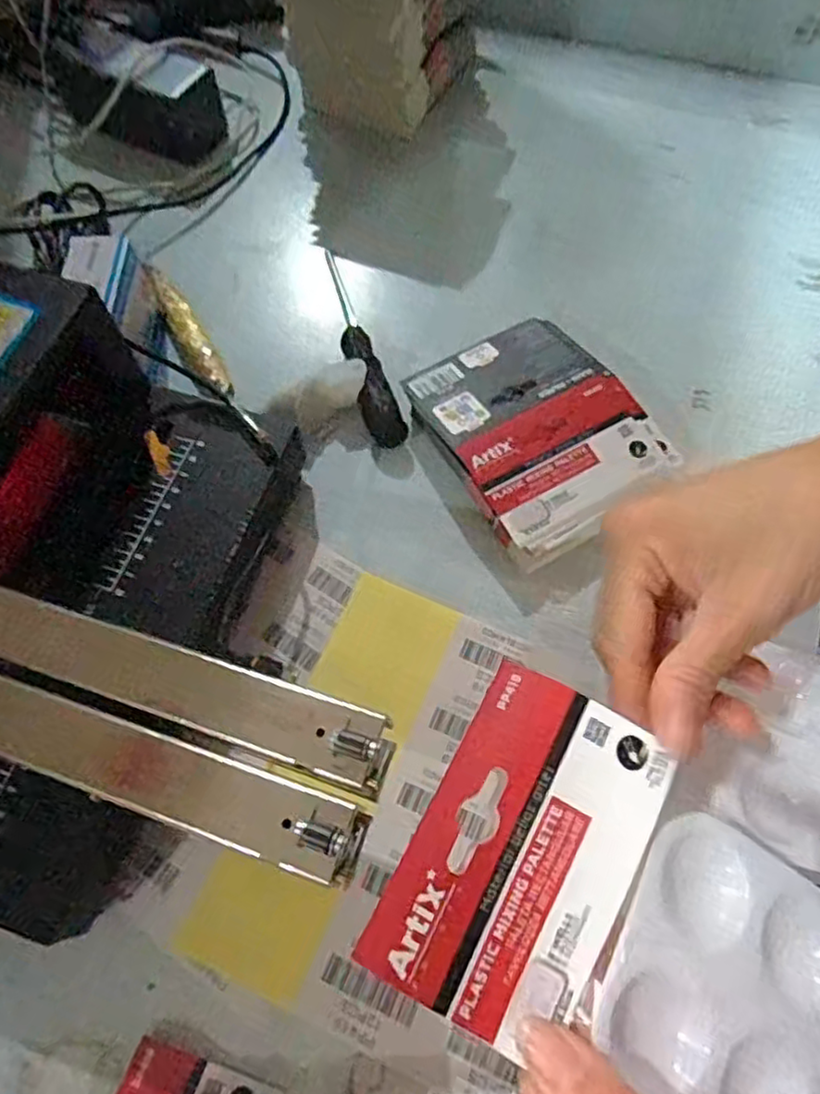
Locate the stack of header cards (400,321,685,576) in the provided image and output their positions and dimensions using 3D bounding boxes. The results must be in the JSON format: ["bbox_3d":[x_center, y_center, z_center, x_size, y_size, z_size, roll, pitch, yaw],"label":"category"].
[{"bbox_3d":[0.073,-0.066,0.386,0.115,0.033,0.136,-28,68,-12],"label":"stack of header cards"}]

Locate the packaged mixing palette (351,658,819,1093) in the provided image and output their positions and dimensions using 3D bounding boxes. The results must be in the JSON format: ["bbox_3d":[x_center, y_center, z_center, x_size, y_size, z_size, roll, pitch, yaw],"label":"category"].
[{"bbox_3d":[0.087,0.124,0.205,0.184,0.017,0.095,32,68,-5],"label":"packaged mixing palette"}]

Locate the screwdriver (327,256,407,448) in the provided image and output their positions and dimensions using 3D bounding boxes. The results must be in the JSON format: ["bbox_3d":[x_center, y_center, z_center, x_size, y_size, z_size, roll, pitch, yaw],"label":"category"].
[{"bbox_3d":[-0.038,-0.138,0.424,0.023,0.028,0.167,-17,66,-8],"label":"screwdriver"}]

